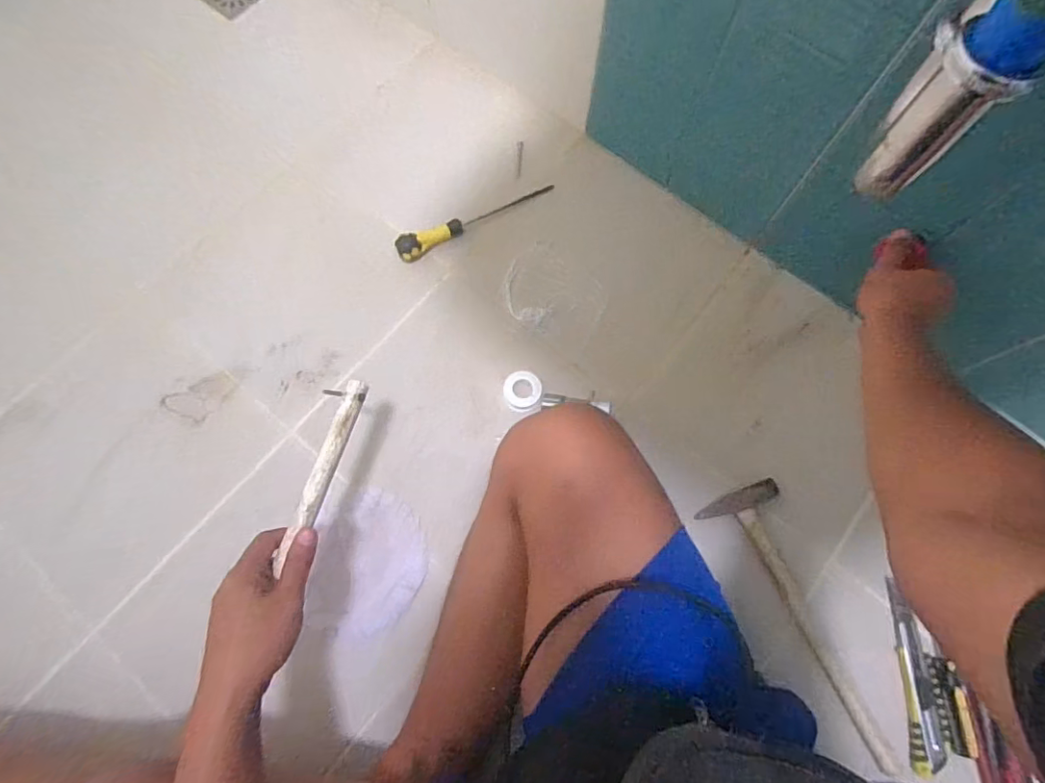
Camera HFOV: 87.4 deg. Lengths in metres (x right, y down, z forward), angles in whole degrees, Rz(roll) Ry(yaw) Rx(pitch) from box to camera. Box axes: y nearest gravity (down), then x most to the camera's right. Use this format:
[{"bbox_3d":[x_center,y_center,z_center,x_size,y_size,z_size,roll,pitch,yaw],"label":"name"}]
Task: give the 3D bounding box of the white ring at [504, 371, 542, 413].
[{"bbox_3d":[0.000,0.001,0.693,0.048,0.016,0.050,1,73,-2],"label":"white ring"}]

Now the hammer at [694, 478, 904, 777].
[{"bbox_3d":[0.328,0.254,0.614,0.091,0.022,0.323,-28,75,-10],"label":"hammer"}]

